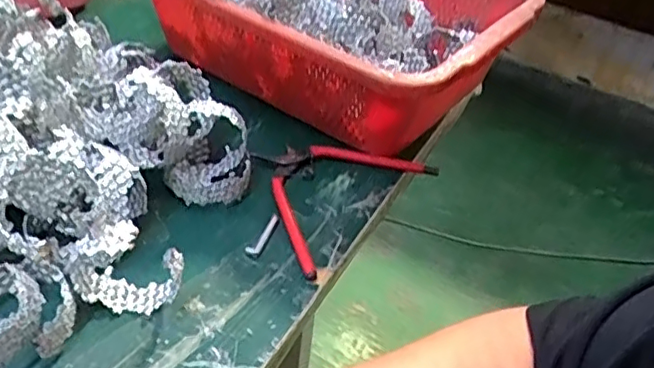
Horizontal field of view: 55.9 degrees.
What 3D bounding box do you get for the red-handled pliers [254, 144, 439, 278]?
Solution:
[{"bbox_3d":[-0.001,-0.002,0.490,0.112,0.013,0.158,32,45,27],"label":"red-handled pliers"}]

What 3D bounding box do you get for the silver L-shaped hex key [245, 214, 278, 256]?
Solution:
[{"bbox_3d":[-0.045,0.037,0.441,0.011,0.006,0.041,18,40,13],"label":"silver L-shaped hex key"}]

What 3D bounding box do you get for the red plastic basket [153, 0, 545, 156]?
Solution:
[{"bbox_3d":[0.008,-0.153,0.590,0.327,0.121,0.242,30,44,25],"label":"red plastic basket"}]

